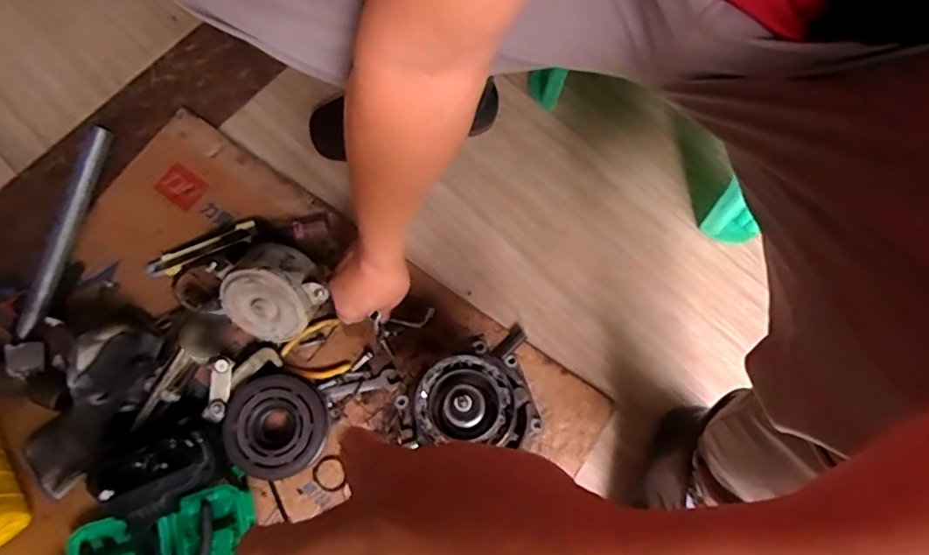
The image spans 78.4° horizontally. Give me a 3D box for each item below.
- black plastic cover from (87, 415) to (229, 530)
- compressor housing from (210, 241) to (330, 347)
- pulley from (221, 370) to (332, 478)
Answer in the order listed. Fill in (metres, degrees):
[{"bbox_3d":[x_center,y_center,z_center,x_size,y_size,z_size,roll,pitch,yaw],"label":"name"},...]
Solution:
[{"bbox_3d":[-0.316,0.204,0.602,0.108,0.061,0.080,-24,75,-5],"label":"black plastic cover"},{"bbox_3d":[-0.215,0.017,0.638,0.096,0.106,0.065,28,33,-9],"label":"compressor housing"},{"bbox_3d":[-0.210,0.165,0.638,0.115,0.042,0.109,0,74,1],"label":"pulley"}]

